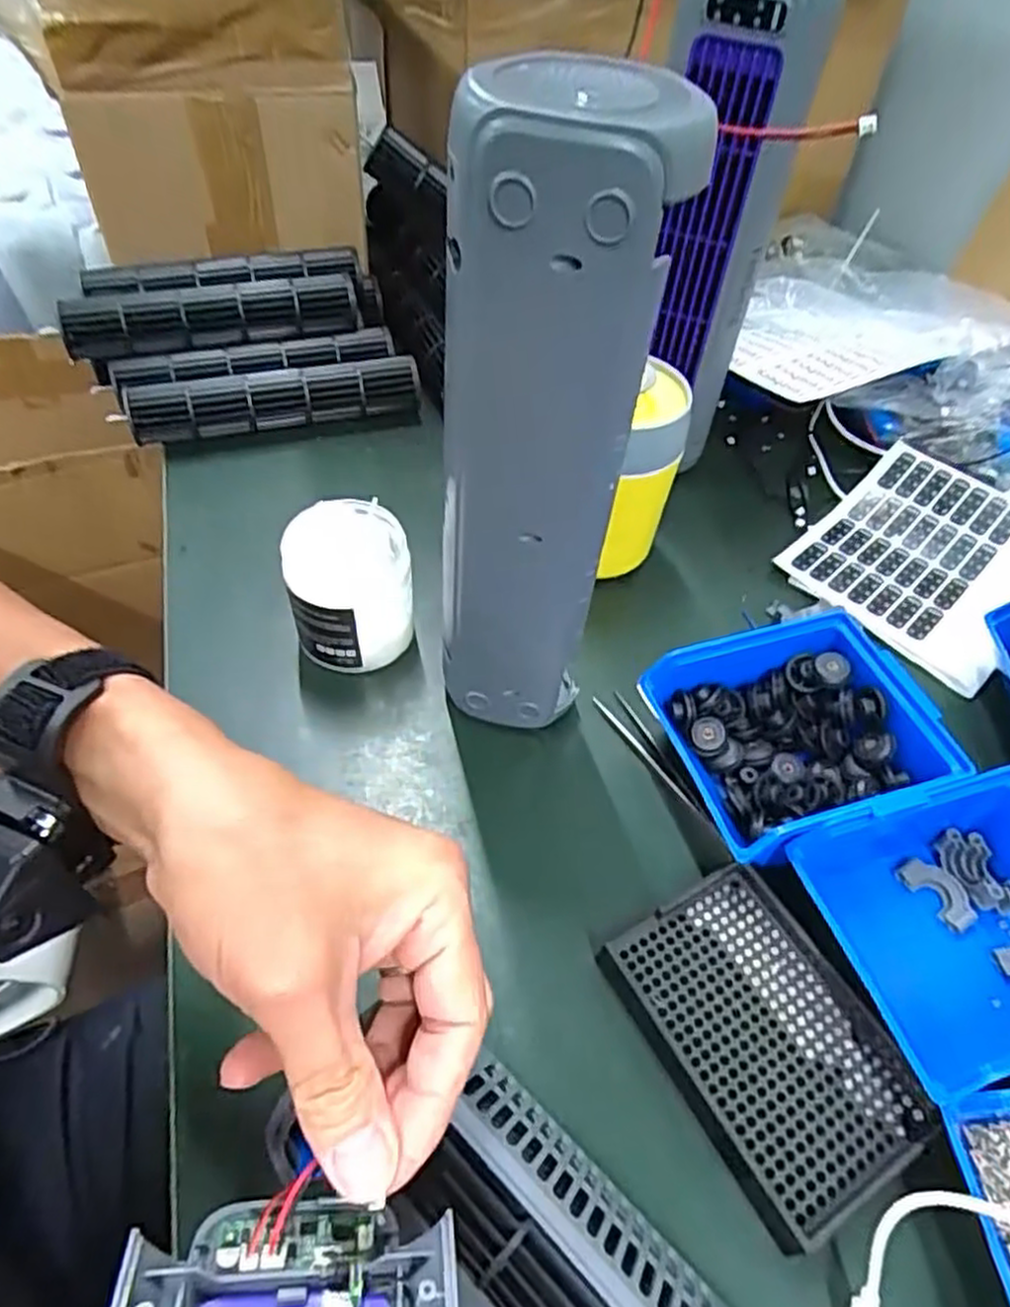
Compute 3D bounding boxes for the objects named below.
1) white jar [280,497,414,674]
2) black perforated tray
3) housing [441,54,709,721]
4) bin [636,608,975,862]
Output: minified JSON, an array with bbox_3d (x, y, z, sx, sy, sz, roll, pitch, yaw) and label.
[{"bbox_3d":[-0.094,-0.037,0.467,0.070,0.091,0.071,-3,52,-6],"label":"white jar"},{"bbox_3d":[0.117,0.174,0.344,0.091,0.014,0.133,-23,57,-20],"label":"black perforated tray"},{"bbox_3d":[0.015,-0.066,0.350,0.081,0.319,0.052,-9,53,-11],"label":"housing"},{"bbox_3d":[0.162,0.047,0.422,0.139,0.063,0.110,-14,54,-14],"label":"bin"}]

